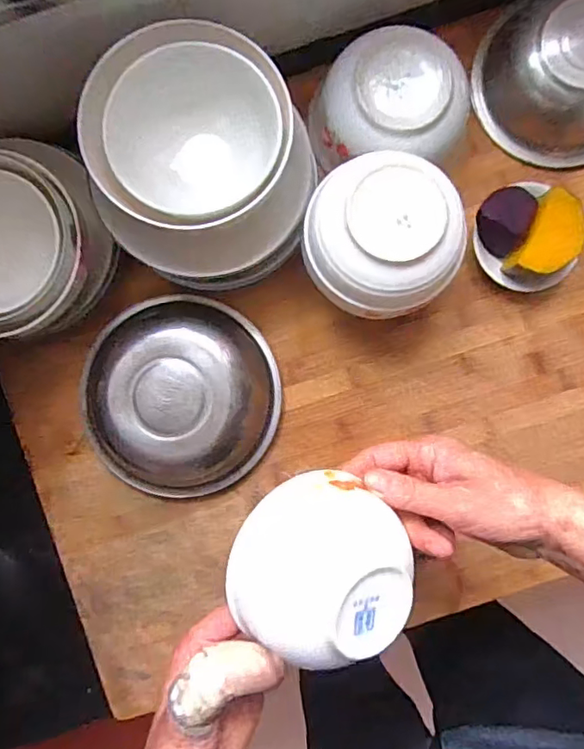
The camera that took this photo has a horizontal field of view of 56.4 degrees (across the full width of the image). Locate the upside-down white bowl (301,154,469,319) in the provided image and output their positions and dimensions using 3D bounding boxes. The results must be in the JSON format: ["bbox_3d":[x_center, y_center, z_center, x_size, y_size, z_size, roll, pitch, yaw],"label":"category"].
[{"bbox_3d":[0.071,-0.104,0.413,0.118,0.047,0.112,0,91,1],"label":"upside-down white bowl"}]

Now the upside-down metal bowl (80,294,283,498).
[{"bbox_3d":[-0.101,0.021,0.489,0.171,0.055,0.180,0,92,0],"label":"upside-down metal bowl"}]

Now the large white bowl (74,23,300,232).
[{"bbox_3d":[-0.074,-0.177,0.411,0.138,0.062,0.142,0,91,1],"label":"large white bowl"}]

